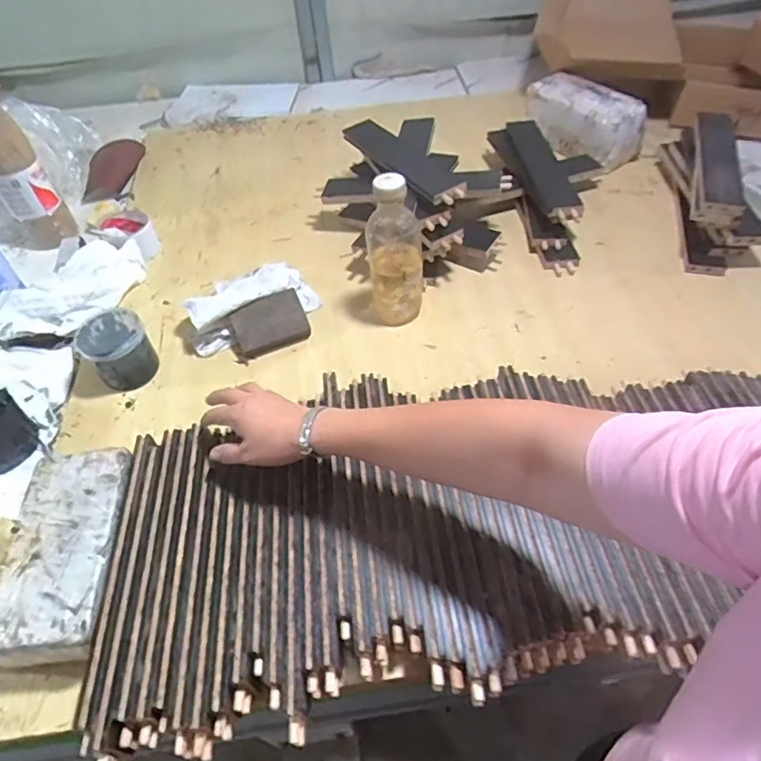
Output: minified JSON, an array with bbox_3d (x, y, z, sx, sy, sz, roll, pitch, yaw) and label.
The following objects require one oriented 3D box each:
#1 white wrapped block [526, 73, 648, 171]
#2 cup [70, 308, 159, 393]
[{"bbox_3d":[0.389,-0.503,1.068,0.225,0.116,0.108,36,61,28],"label":"white wrapped block"},{"bbox_3d":[-0.354,-0.042,0.739,0.080,0.079,0.084,-2,51,3],"label":"cup"}]

